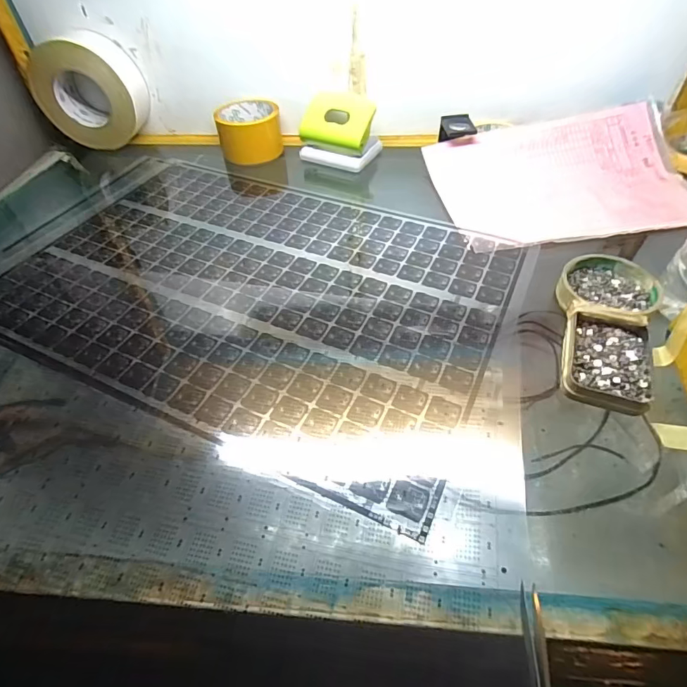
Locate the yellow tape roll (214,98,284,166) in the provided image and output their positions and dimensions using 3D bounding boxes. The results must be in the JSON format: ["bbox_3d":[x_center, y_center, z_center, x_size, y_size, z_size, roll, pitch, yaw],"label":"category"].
[{"bbox_3d":[-0.139,-0.317,0.639,0.092,0.056,0.088,-9,49,-6],"label":"yellow tape roll"}]

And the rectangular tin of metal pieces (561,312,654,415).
[{"bbox_3d":[0.214,0.013,0.350,0.063,0.017,0.094,16,51,16],"label":"rectangular tin of metal pieces"}]

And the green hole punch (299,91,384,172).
[{"bbox_3d":[-0.005,-0.298,0.600,0.103,0.070,0.077,24,54,22],"label":"green hole punch"}]

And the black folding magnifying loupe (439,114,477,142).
[{"bbox_3d":[0.153,-0.290,0.582,0.037,0.030,0.037,-13,49,-9],"label":"black folding magnifying loupe"}]

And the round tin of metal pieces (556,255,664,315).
[{"bbox_3d":[0.245,-0.049,0.399,0.082,0.022,0.080,-1,49,1],"label":"round tin of metal pieces"}]

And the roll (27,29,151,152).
[{"bbox_3d":[-0.364,-0.355,0.620,0.146,0.137,0.060,-1,49,2],"label":"roll"}]

